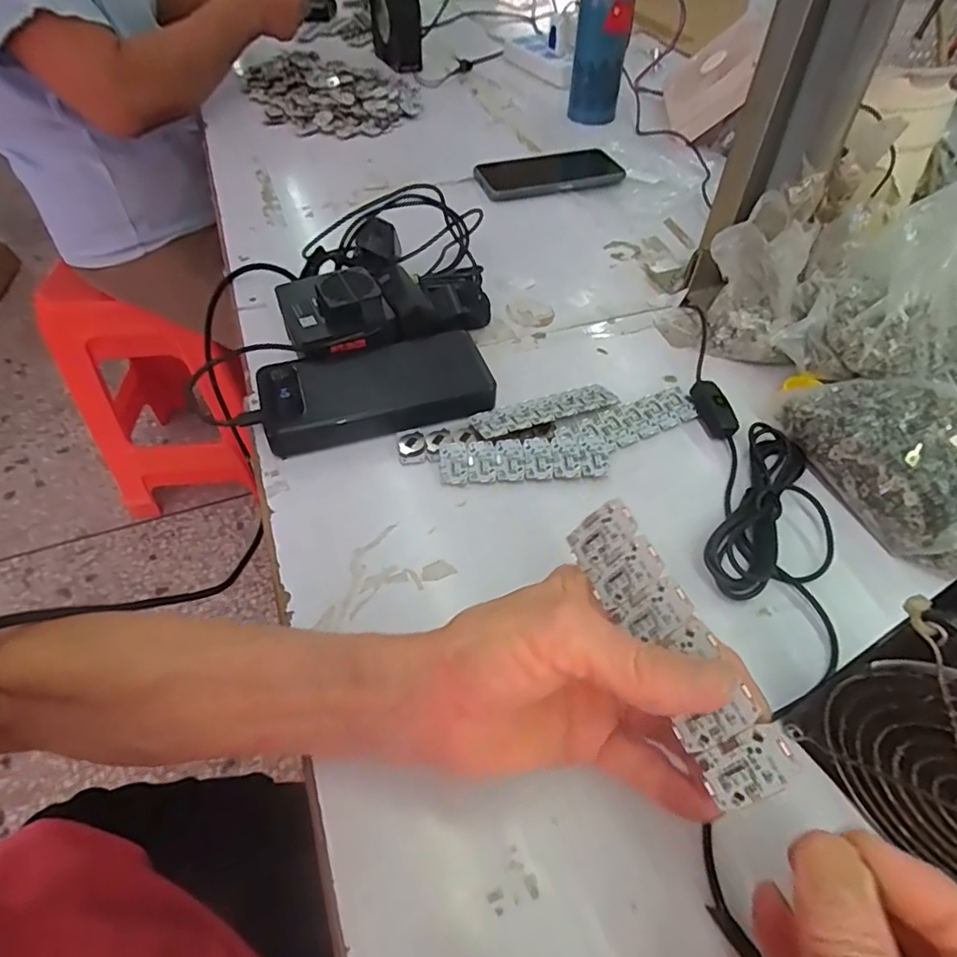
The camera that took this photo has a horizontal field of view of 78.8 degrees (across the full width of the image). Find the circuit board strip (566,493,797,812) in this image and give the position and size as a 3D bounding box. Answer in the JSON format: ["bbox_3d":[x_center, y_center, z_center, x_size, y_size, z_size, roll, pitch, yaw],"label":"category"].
[{"bbox_3d":[0.066,0.056,0.204,0.004,0.029,0.106,16,38,-47],"label":"circuit board strip"}]

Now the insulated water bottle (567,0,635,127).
[{"bbox_3d":[0.150,-0.519,0.712,0.064,0.165,0.052,6,51,4],"label":"insulated water bottle"}]

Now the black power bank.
[{"bbox_3d":[-0.070,-0.061,0.404,0.150,0.026,0.071,-11,51,-12],"label":"black power bank"}]

